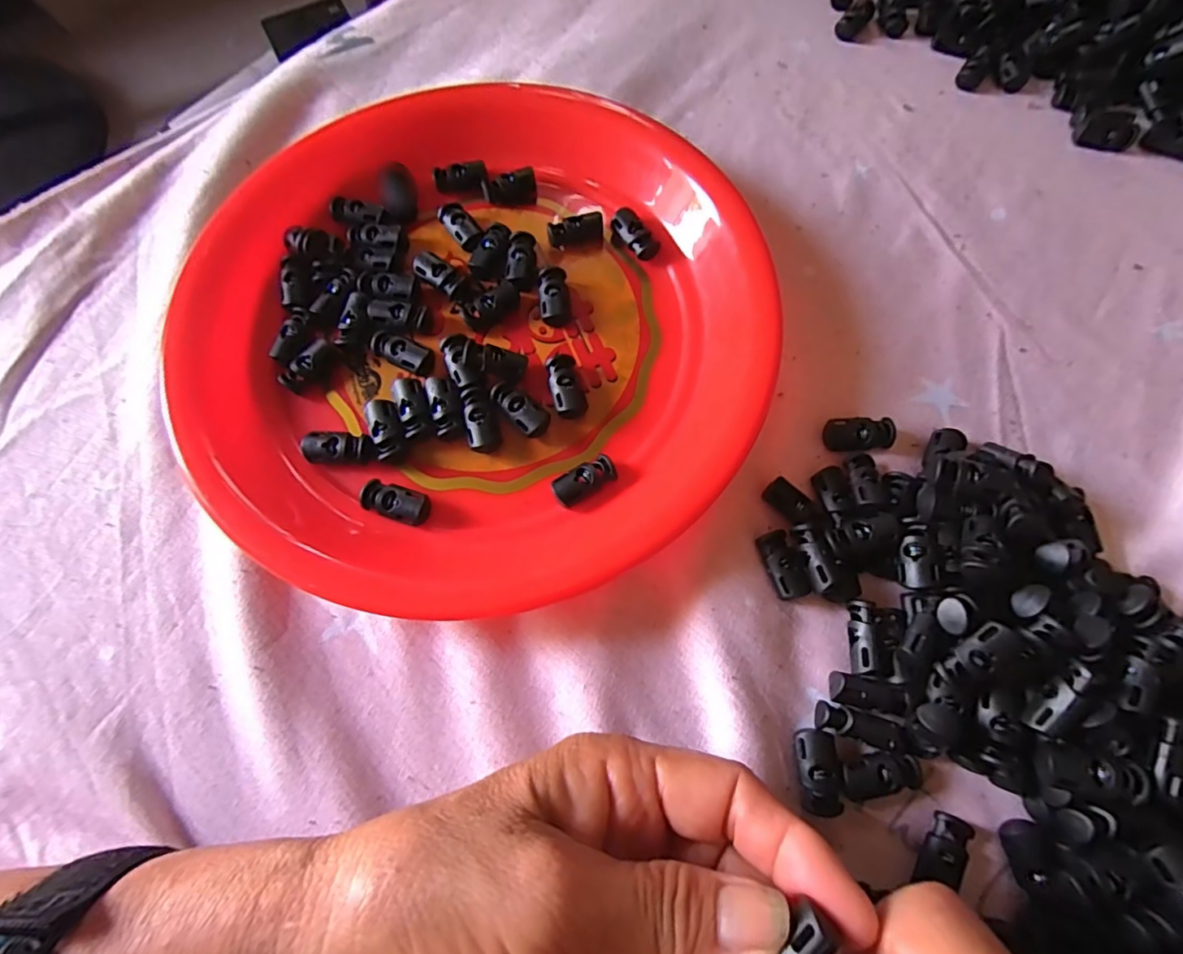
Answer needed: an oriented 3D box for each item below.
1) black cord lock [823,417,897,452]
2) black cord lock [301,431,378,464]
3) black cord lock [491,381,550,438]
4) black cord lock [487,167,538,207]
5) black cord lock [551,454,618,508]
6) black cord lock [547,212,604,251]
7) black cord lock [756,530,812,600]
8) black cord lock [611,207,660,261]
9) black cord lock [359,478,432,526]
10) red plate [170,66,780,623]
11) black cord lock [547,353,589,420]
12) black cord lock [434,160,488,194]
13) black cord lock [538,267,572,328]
[{"bbox_3d":[0.117,-0.019,0.238,0.026,0.010,0.014,3,72,2],"label":"black cord lock"},{"bbox_3d":[-0.107,-0.012,0.235,0.030,0.009,0.013,3,72,2],"label":"black cord lock"},{"bbox_3d":[-0.031,-0.029,0.239,0.028,0.010,0.013,43,77,13],"label":"black cord lock"},{"bbox_3d":[-0.041,-0.149,0.280,0.025,0.009,0.013,-7,72,-1],"label":"black cord lock"},{"bbox_3d":[-0.003,0.002,0.230,0.027,0.008,0.013,-31,74,-9],"label":"black cord lock"},{"bbox_3d":[-0.007,-0.121,0.270,0.027,0.009,0.013,-9,72,-2],"label":"black cord lock"},{"bbox_3d":[0.078,0.035,0.220,0.014,0.006,0.027,-17,72,-4],"label":"black cord lock"},{"bbox_3d":[0.021,-0.119,0.269,0.013,0.009,0.029,-32,74,-9],"label":"black cord lock"},{"bbox_3d":[-0.082,0.011,0.228,0.029,0.007,0.014,17,73,6],"label":"black cord lock"},{"bbox_3d":[-0.052,-0.079,0.250,0.244,0.026,0.271,-9,72,-2],"label":"red plate"},{"bbox_3d":[-0.010,-0.040,0.242,0.015,0.009,0.029,-12,72,-3],"label":"black cord lock"},{"bbox_3d":[-0.067,-0.153,0.280,0.027,0.007,0.017,-6,72,-1],"label":"black cord lock"},{"bbox_3d":[-0.017,-0.085,0.257,0.014,0.009,0.029,-7,72,-1],"label":"black cord lock"}]

